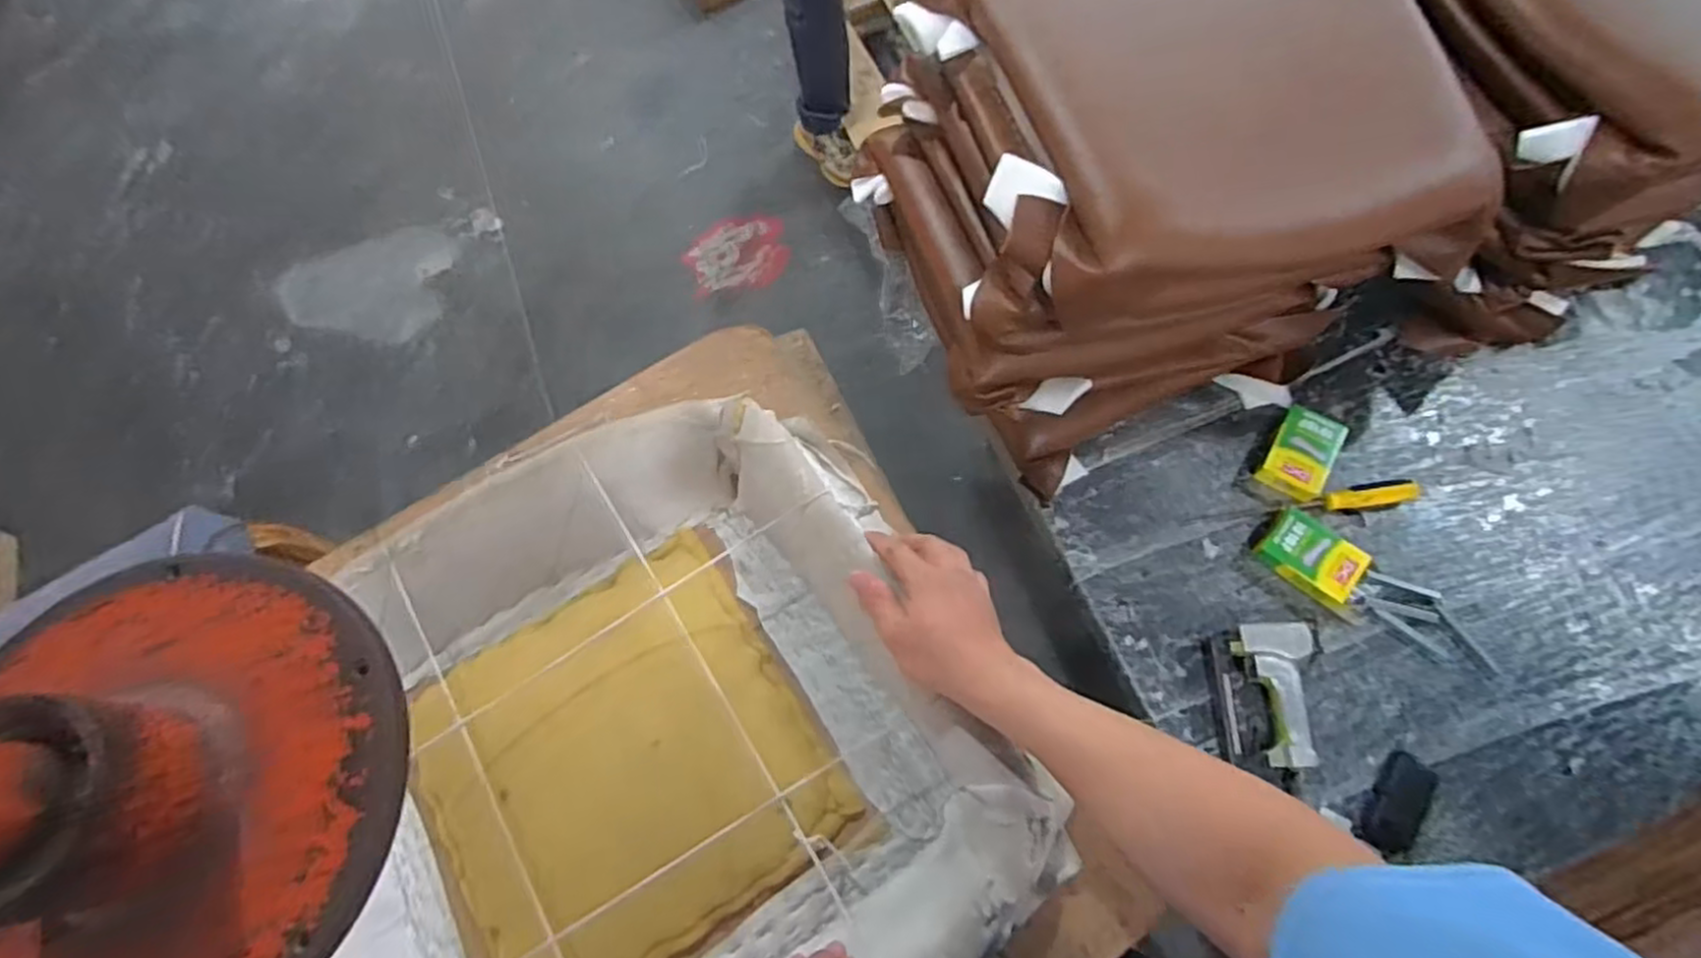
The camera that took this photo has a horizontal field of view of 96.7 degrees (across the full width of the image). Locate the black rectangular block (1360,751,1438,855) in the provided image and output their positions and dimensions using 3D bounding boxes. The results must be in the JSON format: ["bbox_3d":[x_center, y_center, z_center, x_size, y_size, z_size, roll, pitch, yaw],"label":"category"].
[{"bbox_3d":[0.626,0.371,0.865,0.053,0.013,0.107,33,75,13],"label":"black rectangular block"}]

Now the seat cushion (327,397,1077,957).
[{"bbox_3d":[-0.175,0.224,0.612,0.524,0.079,0.505,-27,72,-7],"label":"seat cushion"}]

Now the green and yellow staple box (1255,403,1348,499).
[{"bbox_3d":[0.591,-0.036,0.986,0.073,0.029,0.120,30,75,12],"label":"green and yellow staple box"}]

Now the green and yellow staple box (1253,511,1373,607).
[{"bbox_3d":[0.577,0.095,0.944,0.113,0.036,0.078,36,76,14],"label":"green and yellow staple box"}]

